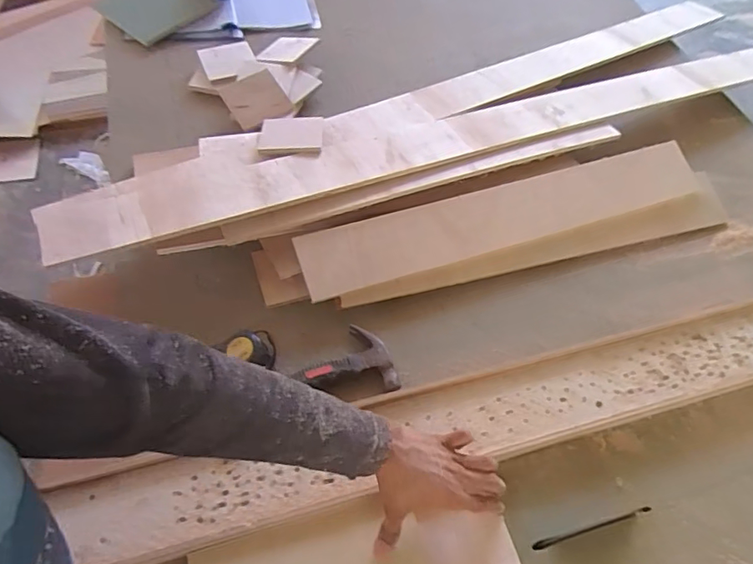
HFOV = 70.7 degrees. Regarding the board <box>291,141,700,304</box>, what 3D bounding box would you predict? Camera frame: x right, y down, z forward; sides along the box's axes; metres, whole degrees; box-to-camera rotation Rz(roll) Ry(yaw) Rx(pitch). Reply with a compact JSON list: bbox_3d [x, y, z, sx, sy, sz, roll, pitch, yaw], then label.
[{"bbox_3d":[0.210,-0.108,0.839,0.677,0.022,0.103,-16,78,-15],"label":"board"}]

